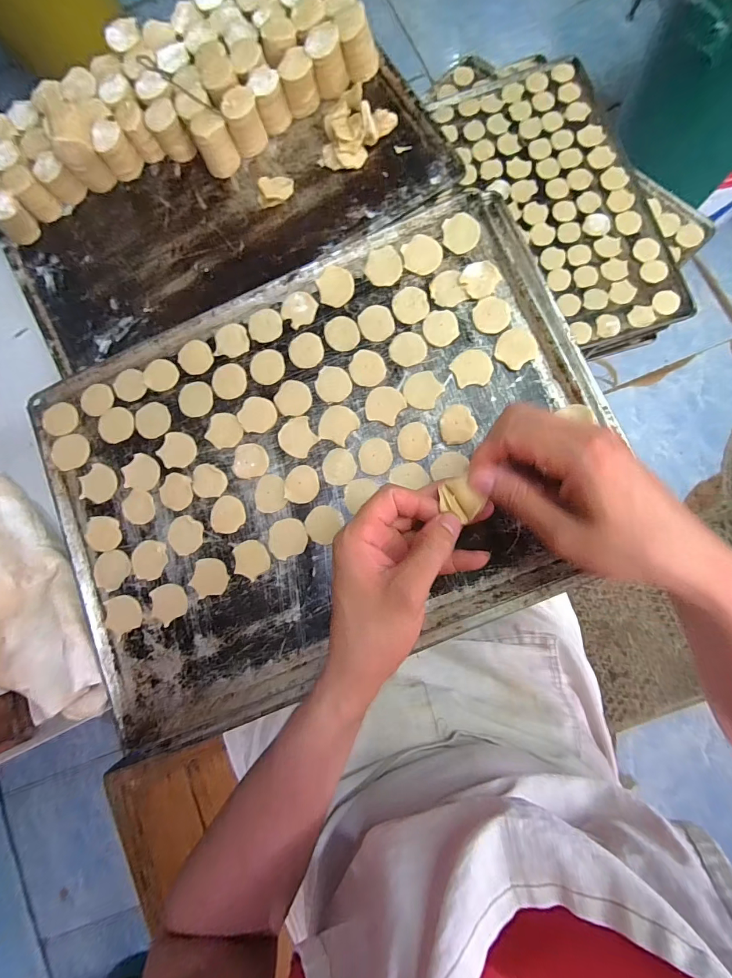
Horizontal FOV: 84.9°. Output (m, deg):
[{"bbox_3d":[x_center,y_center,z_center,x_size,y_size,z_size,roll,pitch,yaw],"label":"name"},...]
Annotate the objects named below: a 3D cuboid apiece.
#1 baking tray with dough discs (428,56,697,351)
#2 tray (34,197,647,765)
[{"bbox_3d":[0.264,-0.403,0.558,0.232,0.021,0.433,-15,83,3],"label":"baking tray with dough discs"},{"bbox_3d":[-0.039,-0.026,0.341,0.461,0.013,0.325,-24,82,2],"label":"tray"}]

